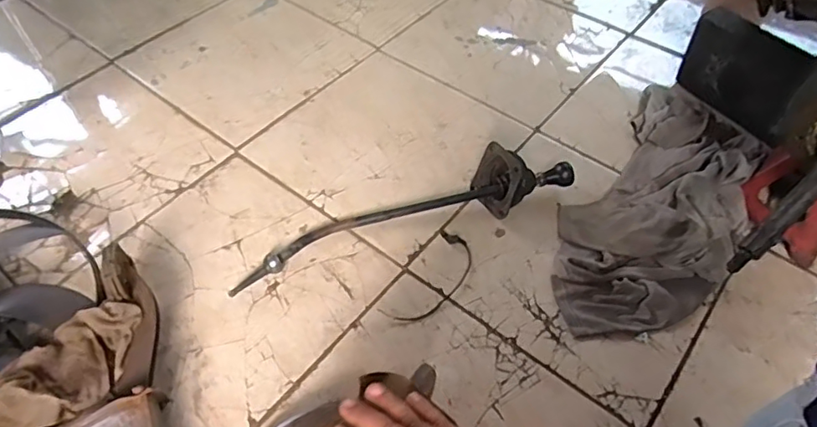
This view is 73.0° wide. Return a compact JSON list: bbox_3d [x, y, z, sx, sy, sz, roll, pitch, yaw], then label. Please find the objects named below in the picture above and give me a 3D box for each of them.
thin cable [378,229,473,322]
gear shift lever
[{"bbox_3d":[0.041,0.106,0.880,0.081,0.005,0.188,30,60,16],"label":"thin cable"},{"bbox_3d":[-0.002,-0.006,0.908,0.595,0.102,0.114,-18,58,-13],"label":"gear shift lever"}]

